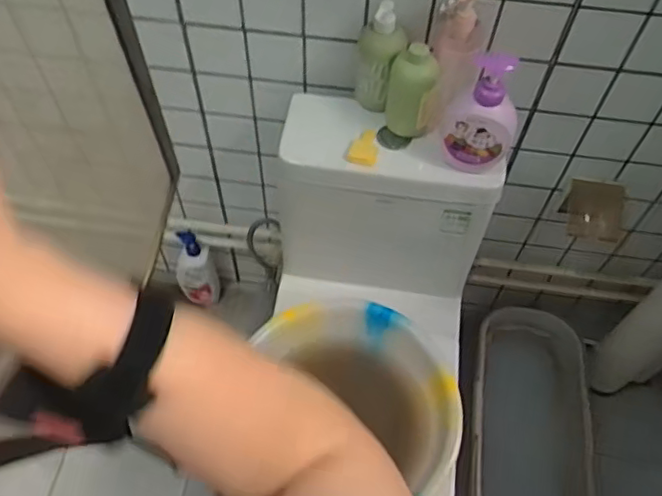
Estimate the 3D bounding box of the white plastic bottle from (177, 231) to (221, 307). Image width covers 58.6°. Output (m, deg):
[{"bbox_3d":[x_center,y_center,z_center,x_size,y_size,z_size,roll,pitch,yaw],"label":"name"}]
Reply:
[{"bbox_3d":[-0.346,0.059,1.513,0.099,0.229,0.094,-18,58,-13],"label":"white plastic bottle"}]

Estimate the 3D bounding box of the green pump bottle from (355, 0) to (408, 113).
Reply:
[{"bbox_3d":[0.074,-0.284,0.892,0.068,0.163,0.059,7,56,4],"label":"green pump bottle"}]

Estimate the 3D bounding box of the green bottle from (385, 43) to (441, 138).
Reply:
[{"bbox_3d":[0.121,-0.230,0.879,0.072,0.134,0.050,9,57,5],"label":"green bottle"}]

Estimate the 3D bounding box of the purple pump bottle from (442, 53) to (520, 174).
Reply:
[{"bbox_3d":[0.215,-0.190,0.853,0.100,0.187,0.086,10,57,5],"label":"purple pump bottle"}]

